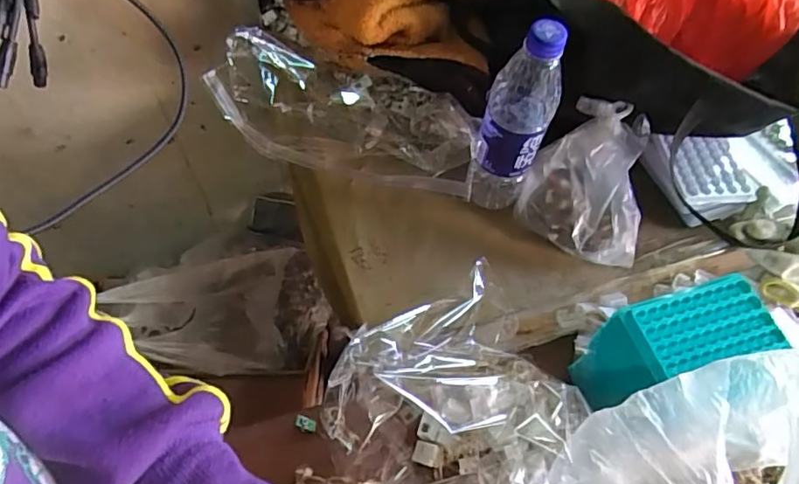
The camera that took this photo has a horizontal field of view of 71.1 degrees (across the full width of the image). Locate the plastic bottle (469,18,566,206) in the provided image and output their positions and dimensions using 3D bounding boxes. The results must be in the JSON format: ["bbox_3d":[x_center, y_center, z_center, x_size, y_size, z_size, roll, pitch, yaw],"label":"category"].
[{"bbox_3d":[0.116,-0.121,0.566,0.066,0.222,0.059,12,60,4],"label":"plastic bottle"}]

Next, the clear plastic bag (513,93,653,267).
[{"bbox_3d":[0.217,-0.072,0.621,0.131,0.081,0.156,25,62,11],"label":"clear plastic bag"}]

